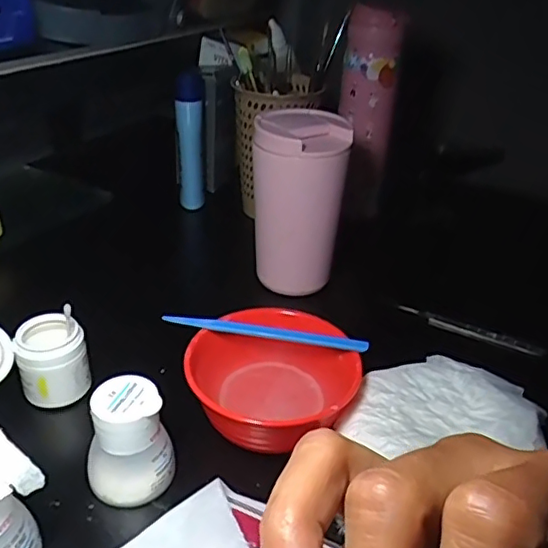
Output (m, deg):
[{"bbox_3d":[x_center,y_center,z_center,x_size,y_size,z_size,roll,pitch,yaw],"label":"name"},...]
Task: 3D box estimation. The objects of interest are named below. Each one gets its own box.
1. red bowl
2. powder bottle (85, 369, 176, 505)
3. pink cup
[{"bbox_3d":[-0.005,0.067,0.384,0.109,0.041,0.096,-17,37,-32],"label":"red bowl"},{"bbox_3d":[-0.083,0.098,0.332,0.044,0.064,0.041,29,38,35],"label":"powder bottle"},{"bbox_3d":[0.020,-0.062,0.514,0.076,0.147,0.073,3,34,-2],"label":"pink cup"}]

